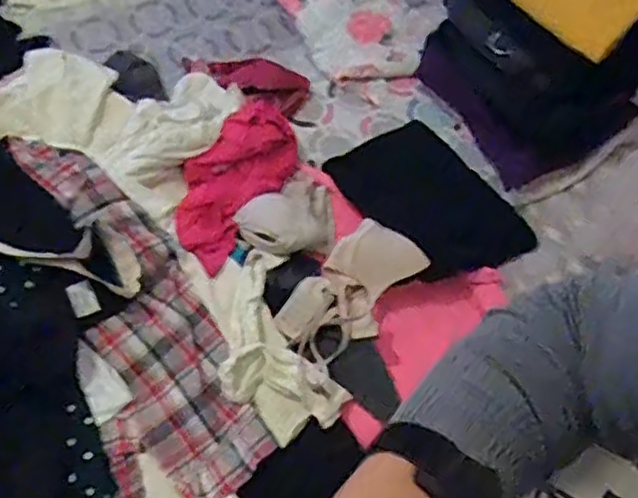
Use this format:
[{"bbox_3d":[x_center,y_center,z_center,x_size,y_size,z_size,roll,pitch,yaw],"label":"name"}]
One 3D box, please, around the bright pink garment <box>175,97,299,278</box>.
[{"bbox_3d":[-0.141,-0.108,1.099,0.141,0.057,0.270,26,79,17],"label":"bright pink garment"}]

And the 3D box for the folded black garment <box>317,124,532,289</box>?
[{"bbox_3d":[0.167,-0.084,1.100,0.240,0.091,0.327,-29,59,-21],"label":"folded black garment"}]

